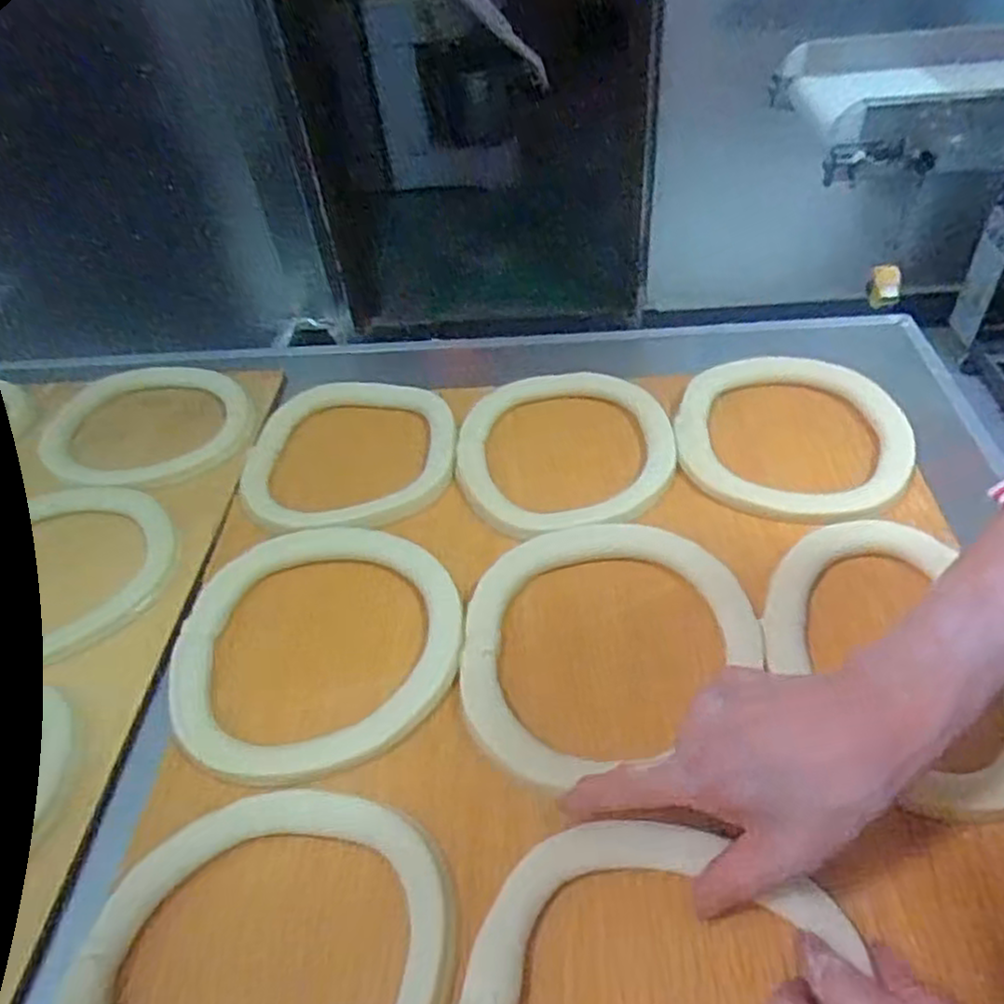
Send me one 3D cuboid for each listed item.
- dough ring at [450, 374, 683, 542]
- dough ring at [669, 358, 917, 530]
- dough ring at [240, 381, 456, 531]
[{"bbox_3d":[0.048,-0.046,0.574,0.168,0.016,0.173,-4,45,4],"label":"dough ring"},{"bbox_3d":[0.221,-0.056,0.574,0.168,0.011,0.182,-4,45,4],"label":"dough ring"},{"bbox_3d":[-0.118,-0.047,0.590,0.156,0.025,0.166,-4,45,4],"label":"dough ring"}]

